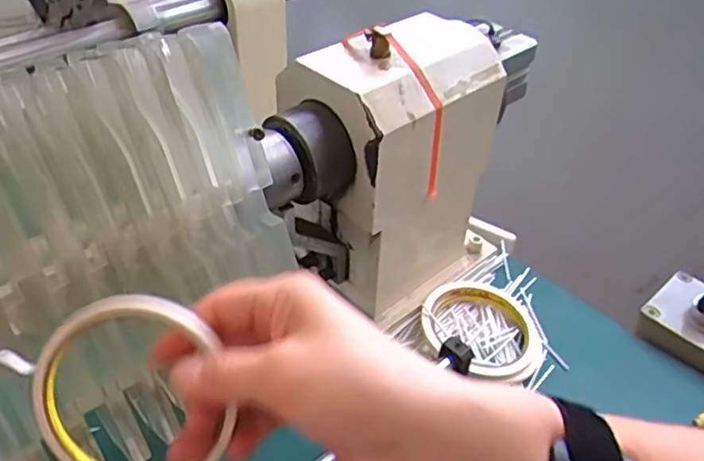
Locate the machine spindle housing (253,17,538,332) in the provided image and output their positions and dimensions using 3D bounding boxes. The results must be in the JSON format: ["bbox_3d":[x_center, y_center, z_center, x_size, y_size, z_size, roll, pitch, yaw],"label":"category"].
[{"bbox_3d":[0.042,-0.040,0.494,0.255,0.222,0.106,-24,47,-28],"label":"machine spindle housing"}]

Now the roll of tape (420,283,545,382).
[{"bbox_3d":[0.104,0.075,0.494,0.095,0.020,0.084,18,43,17],"label":"roll of tape"}]

